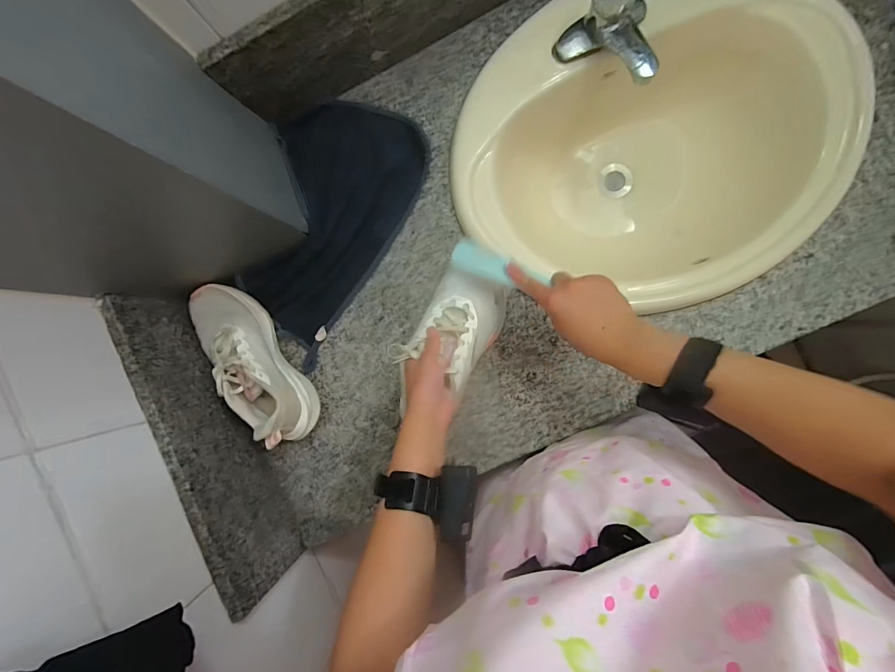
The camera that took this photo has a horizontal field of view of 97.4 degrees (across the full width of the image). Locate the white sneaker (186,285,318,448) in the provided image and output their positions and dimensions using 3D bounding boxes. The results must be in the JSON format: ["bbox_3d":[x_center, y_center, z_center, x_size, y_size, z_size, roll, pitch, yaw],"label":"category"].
[{"bbox_3d":[-0.275,0.037,0.558,0.093,0.092,0.248,-40,86,5],"label":"white sneaker"}]

